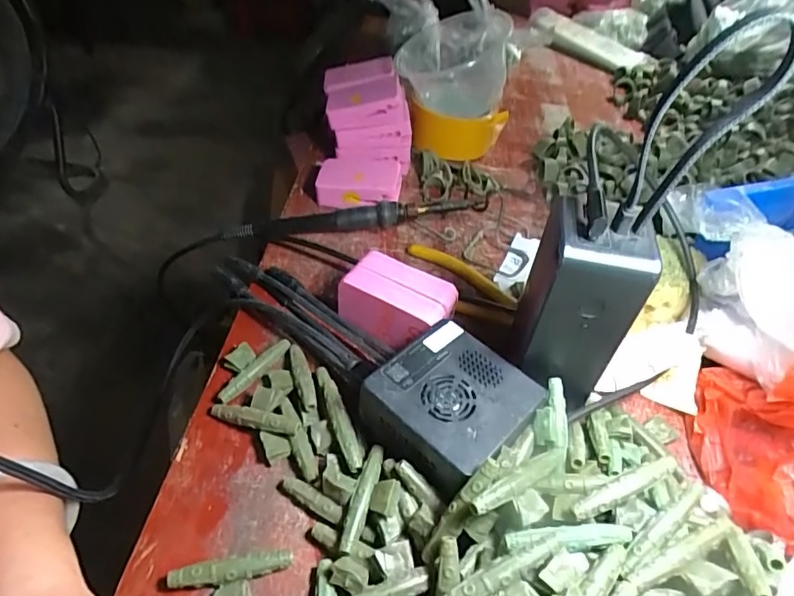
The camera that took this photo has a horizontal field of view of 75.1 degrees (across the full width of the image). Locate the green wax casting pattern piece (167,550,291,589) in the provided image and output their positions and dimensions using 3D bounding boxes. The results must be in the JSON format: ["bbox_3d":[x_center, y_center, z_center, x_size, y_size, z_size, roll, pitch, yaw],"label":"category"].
[{"bbox_3d":[-0.079,0.129,0.245,0.056,0.012,0.010,-4,45,-10],"label":"green wax casting pattern piece"}]

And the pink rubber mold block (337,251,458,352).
[{"bbox_3d":[0.000,0.005,0.343,0.070,0.043,0.041,22,47,16],"label":"pink rubber mold block"}]

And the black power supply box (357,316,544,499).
[{"bbox_3d":[0.029,0.059,0.283,0.075,0.034,0.076,36,52,27],"label":"black power supply box"}]

